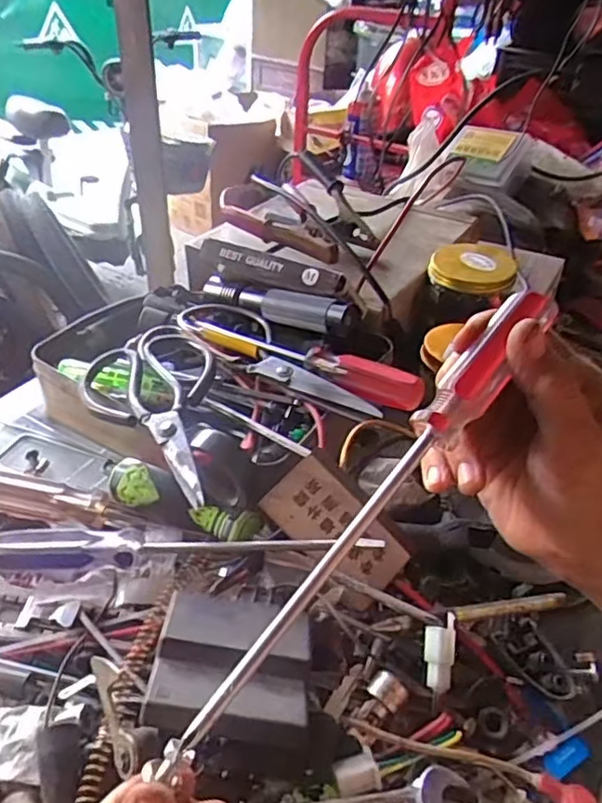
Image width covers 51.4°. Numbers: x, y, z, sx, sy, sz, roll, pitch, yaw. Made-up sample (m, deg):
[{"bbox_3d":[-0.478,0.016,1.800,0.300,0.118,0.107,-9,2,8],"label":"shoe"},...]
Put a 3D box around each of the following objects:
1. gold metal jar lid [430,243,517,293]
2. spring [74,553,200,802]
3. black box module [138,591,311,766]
[{"bbox_3d":[0.170,-0.135,0.617,0.079,0.020,0.084,16,39,15],"label":"gold metal jar lid"},{"bbox_3d":[-0.087,0.140,0.338,0.014,0.015,0.152,9,38,6],"label":"spring"},{"bbox_3d":[-0.034,0.131,0.313,0.075,0.025,0.074,5,37,0],"label":"black box module"}]

